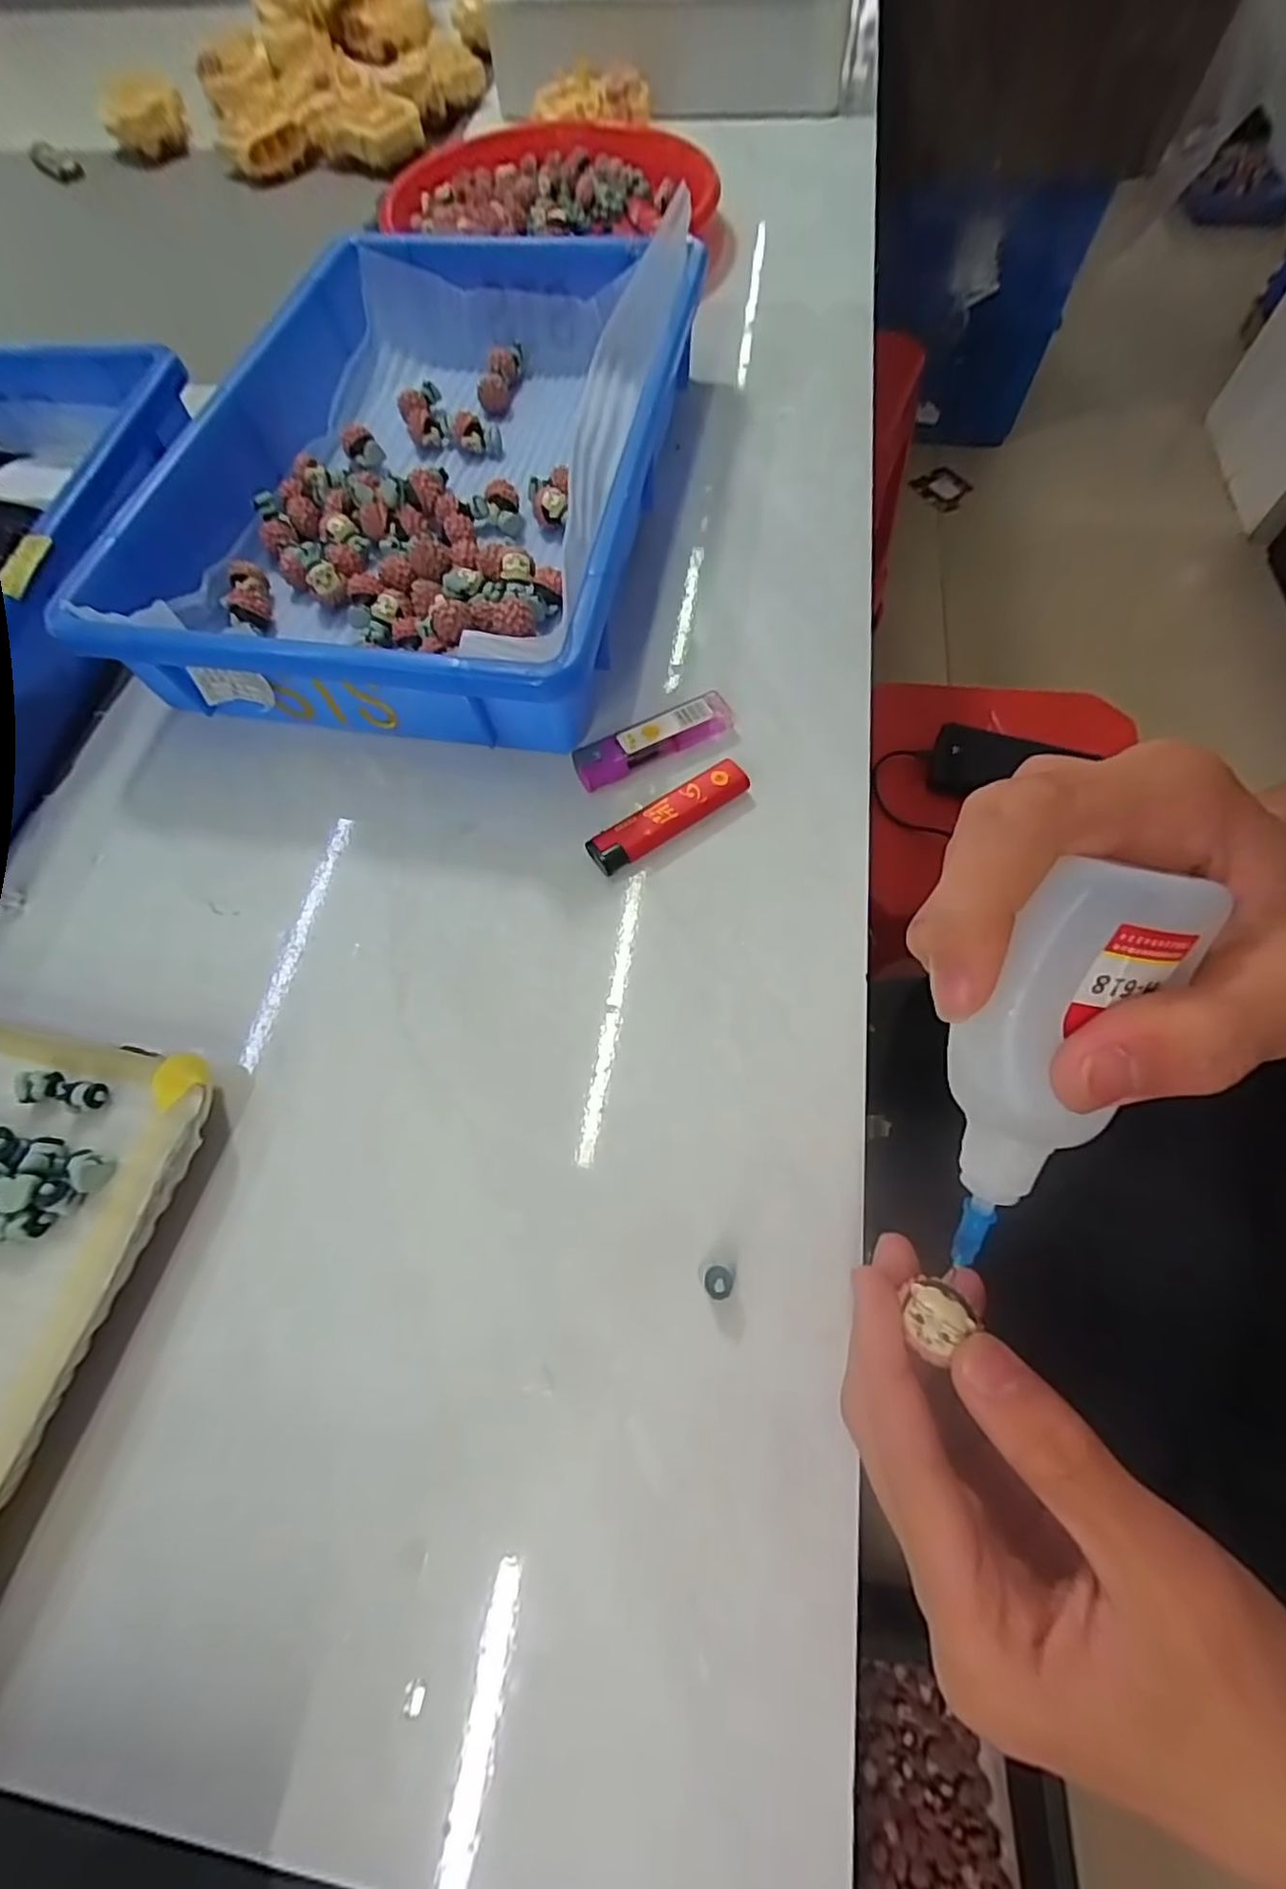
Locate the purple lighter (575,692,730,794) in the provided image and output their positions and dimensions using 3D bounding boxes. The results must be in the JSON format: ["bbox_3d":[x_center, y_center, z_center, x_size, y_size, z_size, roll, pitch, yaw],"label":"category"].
[{"bbox_3d":[0.006,-0.097,0.312,0.079,0.014,0.021,-25,68,-9],"label":"purple lighter"}]

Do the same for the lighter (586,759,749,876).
[{"bbox_3d":[0.012,-0.058,0.293,0.079,0.011,0.019,-33,69,-12],"label":"lighter"}]

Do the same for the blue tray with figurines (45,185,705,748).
[{"bbox_3d":[-0.113,-0.271,0.363,0.246,0.065,0.364,9,67,6],"label":"blue tray with figurines"}]

